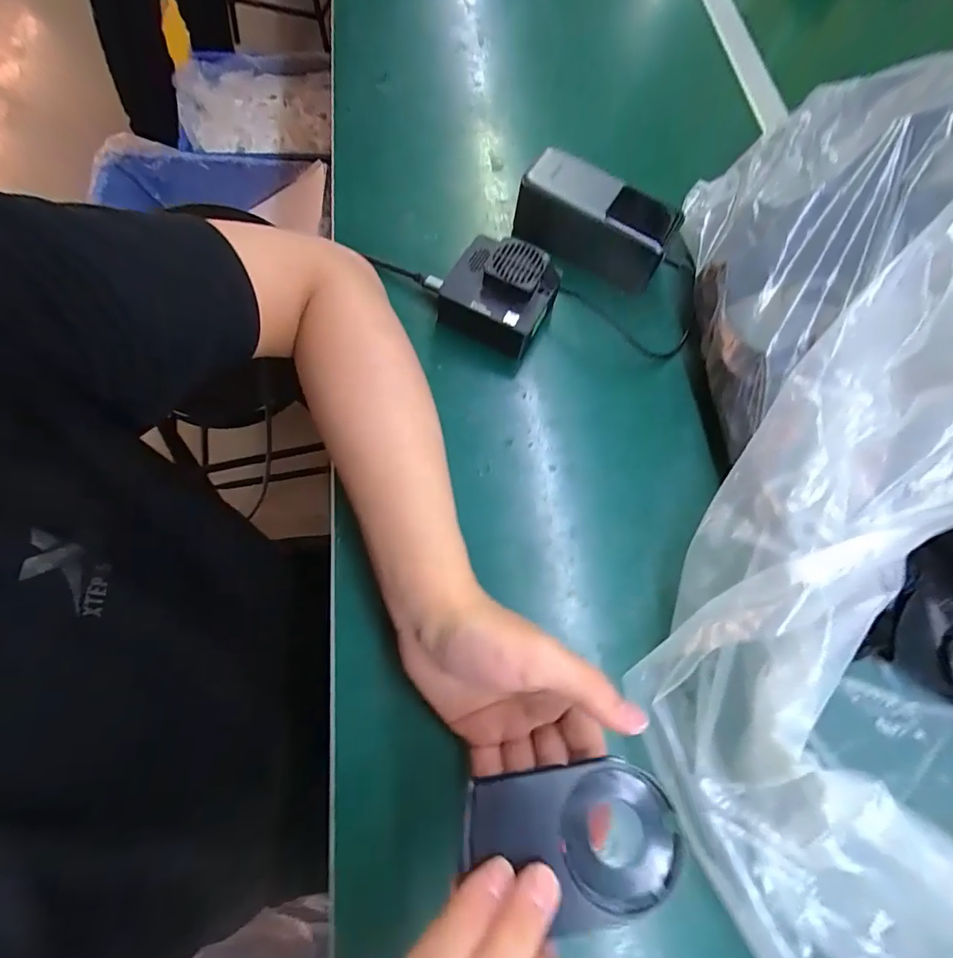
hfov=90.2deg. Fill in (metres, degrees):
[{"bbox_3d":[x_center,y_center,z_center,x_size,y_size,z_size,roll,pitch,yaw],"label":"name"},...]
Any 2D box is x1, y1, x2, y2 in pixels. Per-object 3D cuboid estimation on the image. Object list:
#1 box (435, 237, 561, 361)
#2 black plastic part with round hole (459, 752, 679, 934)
[{"bbox_3d":[0.018,-0.145,0.370,0.082,0.045,0.069,29,69,6],"label":"box"},{"bbox_3d":[0.040,0.152,0.197,0.089,0.006,0.055,-7,69,-5],"label":"black plastic part with round hole"}]

